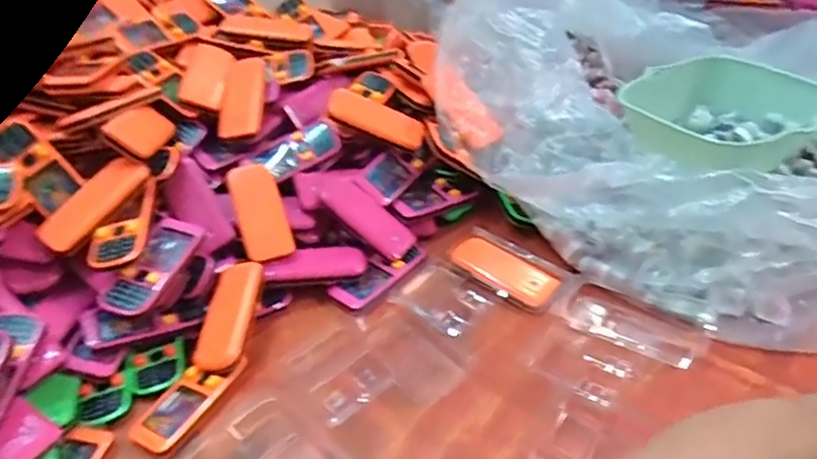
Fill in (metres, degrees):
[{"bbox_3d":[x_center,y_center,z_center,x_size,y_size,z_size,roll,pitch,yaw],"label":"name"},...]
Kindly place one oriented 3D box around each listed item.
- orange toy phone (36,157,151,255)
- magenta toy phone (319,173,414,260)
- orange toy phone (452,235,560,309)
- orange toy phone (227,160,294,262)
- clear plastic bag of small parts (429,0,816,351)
[{"bbox_3d":[-0.283,-0.024,0.539,0.039,0.010,0.102,32,69,15],"label":"orange toy phone"},{"bbox_3d":[-0.042,-0.013,0.613,0.108,0.012,0.044,40,50,3],"label":"magenta toy phone"},{"bbox_3d":[0.094,0.037,0.584,0.106,0.010,0.043,24,48,34],"label":"orange toy phone"},{"bbox_3d":[-0.148,-0.018,0.596,0.043,0.009,0.102,-19,76,-14],"label":"orange toy phone"},{"bbox_3d":[0.321,-0.142,0.630,0.470,0.182,0.533,-34,45,-30],"label":"clear plastic bag of small parts"}]

